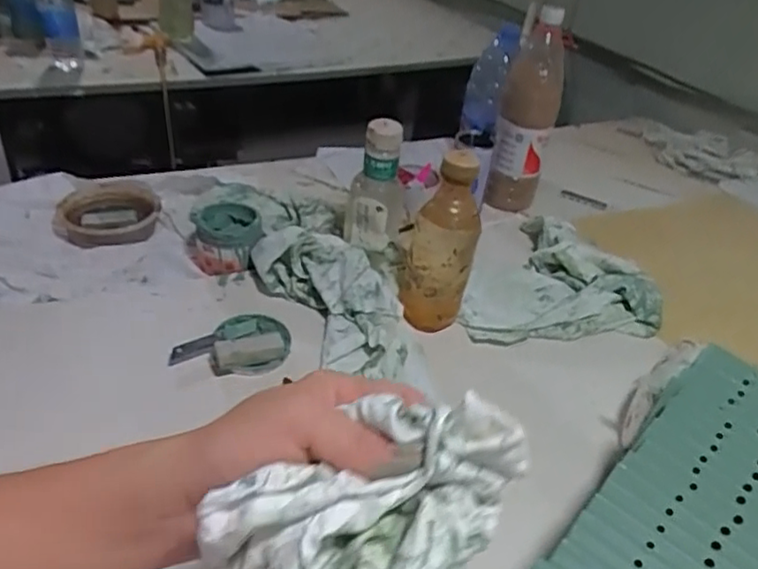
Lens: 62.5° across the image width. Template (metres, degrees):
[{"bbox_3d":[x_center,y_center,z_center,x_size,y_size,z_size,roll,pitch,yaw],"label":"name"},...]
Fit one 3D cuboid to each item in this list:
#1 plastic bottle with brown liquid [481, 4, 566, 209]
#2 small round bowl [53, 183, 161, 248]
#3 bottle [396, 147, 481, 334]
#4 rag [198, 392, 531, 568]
[{"bbox_3d":[0.226,-0.243,0.955,0.086,0.311,0.071,12,37,6],"label":"plastic bottle with brown liquid"},{"bbox_3d":[-0.369,-0.095,0.850,0.131,0.026,0.130,-10,40,-23],"label":"small round bowl"},{"bbox_3d":[0.070,-0.047,0.698,0.077,0.202,0.062,10,37,3],"label":"bottle"},{"bbox_3d":[-0.006,0.117,0.265,0.099,0.128,0.096,25,40,22],"label":"rag"}]

